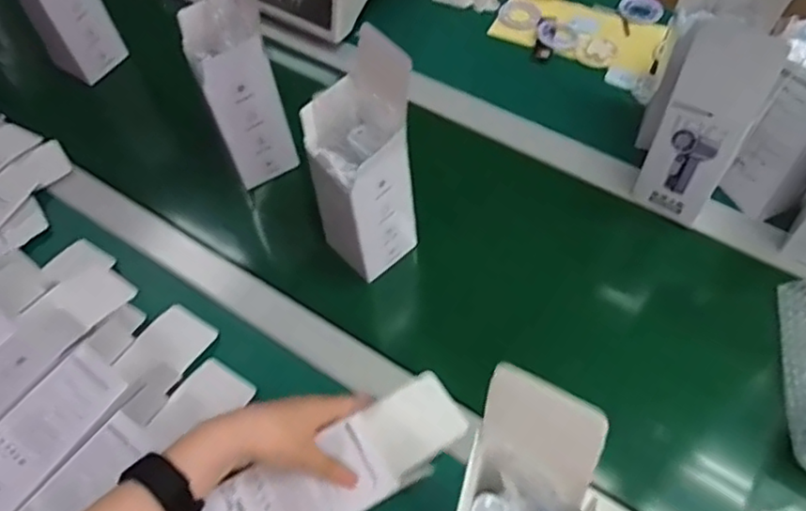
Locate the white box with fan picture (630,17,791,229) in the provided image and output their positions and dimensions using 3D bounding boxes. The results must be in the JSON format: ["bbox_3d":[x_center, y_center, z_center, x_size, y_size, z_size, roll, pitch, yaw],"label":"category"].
[{"bbox_3d":[0.282,-0.118,0.605,0.069,0.211,0.045,22,63,15],"label":"white box with fan picture"}]

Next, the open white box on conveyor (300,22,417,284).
[{"bbox_3d":[-0.036,-0.076,0.602,0.083,0.211,0.085,-30,62,-14],"label":"open white box on conveyor"}]

